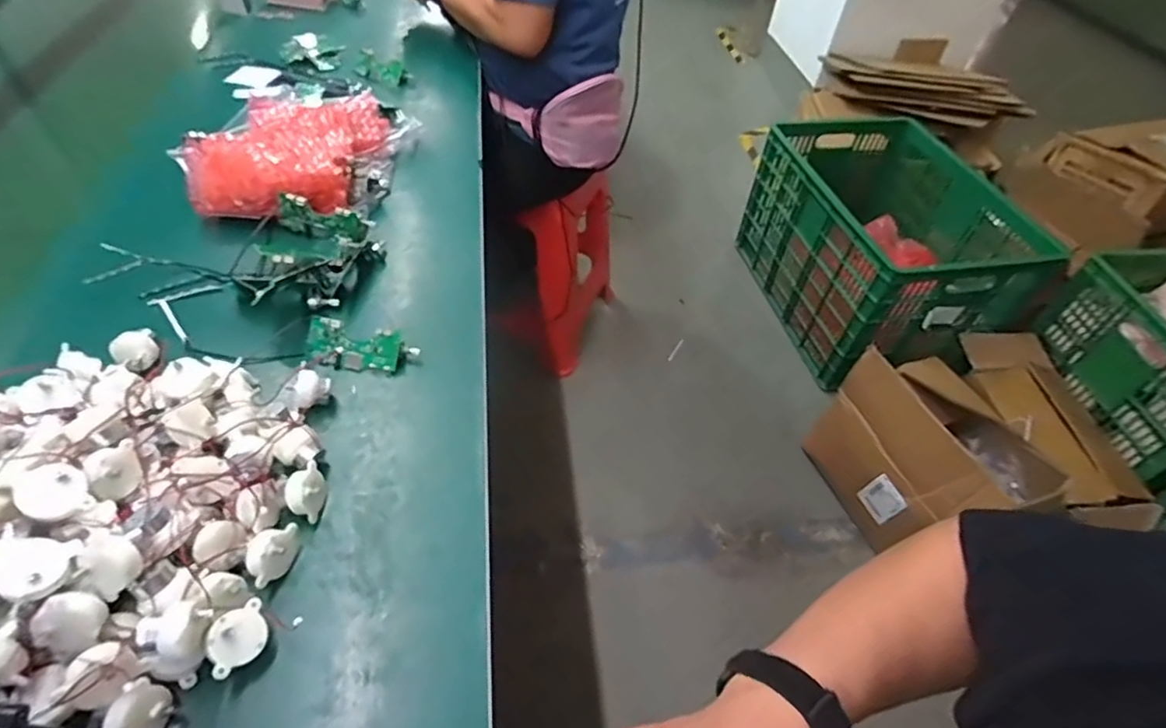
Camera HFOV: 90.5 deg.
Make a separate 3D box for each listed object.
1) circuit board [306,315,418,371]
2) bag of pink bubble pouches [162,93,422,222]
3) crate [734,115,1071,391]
[{"bbox_3d":[-0.208,-0.015,0.542,0.097,0.012,0.042,11,89,-2],"label":"circuit board"},{"bbox_3d":[-0.335,-0.265,0.700,0.207,0.070,0.242,2,49,-4],"label":"bag of pink bubble pouches"},{"bbox_3d":[0.816,-0.331,1.617,0.529,0.401,0.745,-10,51,-14],"label":"crate"}]

